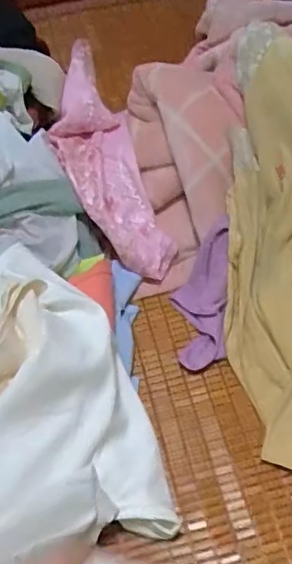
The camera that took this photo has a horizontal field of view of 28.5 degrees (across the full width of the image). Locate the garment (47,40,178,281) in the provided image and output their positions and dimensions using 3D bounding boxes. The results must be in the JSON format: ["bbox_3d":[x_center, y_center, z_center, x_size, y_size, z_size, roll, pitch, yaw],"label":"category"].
[{"bbox_3d":[-0.082,-0.237,1.114,0.167,0.053,0.499,-19,80,-9],"label":"garment"}]

